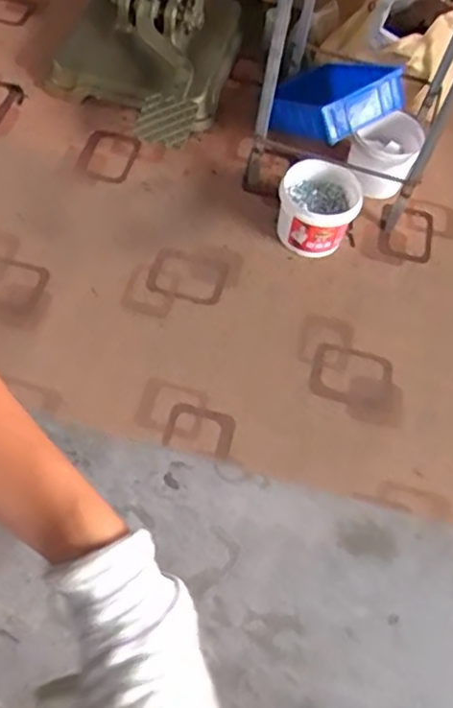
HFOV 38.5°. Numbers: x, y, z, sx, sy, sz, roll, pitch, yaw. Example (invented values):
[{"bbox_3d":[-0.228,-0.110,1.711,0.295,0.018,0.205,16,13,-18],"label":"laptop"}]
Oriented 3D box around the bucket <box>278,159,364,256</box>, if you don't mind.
[{"bbox_3d":[0.220,-0.351,1.581,0.187,0.147,0.197,2,59,-3],"label":"bucket"}]

